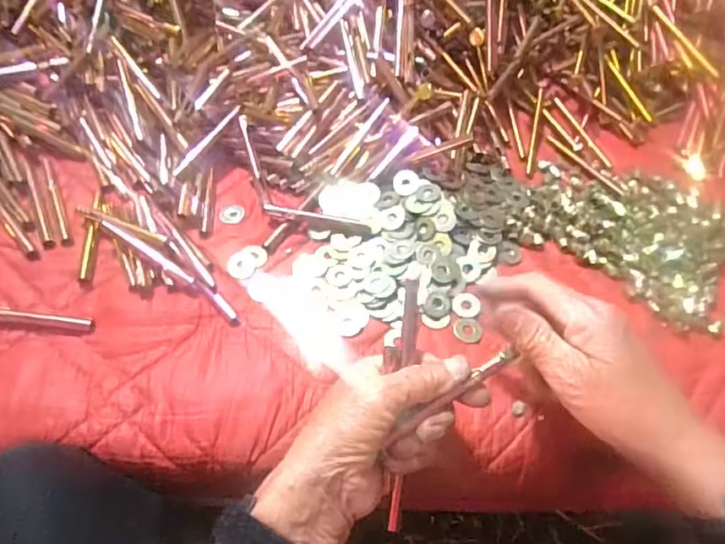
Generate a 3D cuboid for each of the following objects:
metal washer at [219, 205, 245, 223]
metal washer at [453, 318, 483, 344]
[{"bbox_3d":[-0.111,-0.050,0.476,0.017,0.004,0.021,26,61,13],"label":"metal washer"},{"bbox_3d":[0.082,0.045,0.427,0.022,0.004,0.020,1,59,-2],"label":"metal washer"}]

